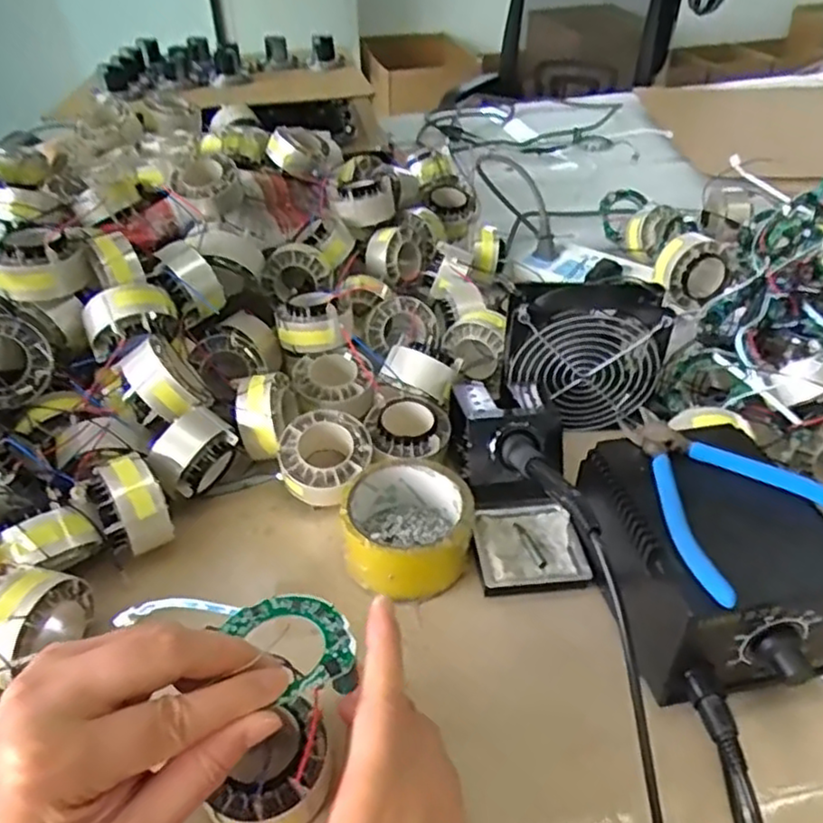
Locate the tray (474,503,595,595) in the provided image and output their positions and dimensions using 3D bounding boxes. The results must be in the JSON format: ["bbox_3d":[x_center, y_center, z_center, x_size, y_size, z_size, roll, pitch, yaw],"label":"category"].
[{"bbox_3d":[0.078,0.090,0.462,0.072,0.013,0.064,-7,39,-6],"label":"tray"}]

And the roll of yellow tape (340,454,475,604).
[{"bbox_3d":[-0.003,0.077,0.467,0.083,0.048,0.088,-2,39,1],"label":"roll of yellow tape"}]

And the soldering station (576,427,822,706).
[{"bbox_3d":[0.181,0.079,0.410,0.121,0.084,0.149,-7,39,-5],"label":"soldering station"}]

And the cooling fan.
[{"bbox_3d":[0.133,-0.046,0.549,0.125,0.099,0.056,-3,39,-1],"label":"cooling fan"}]

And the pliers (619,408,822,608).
[{"bbox_3d":[0.175,0.042,0.398,0.114,0.012,0.133,-17,41,-17],"label":"pliers"}]

